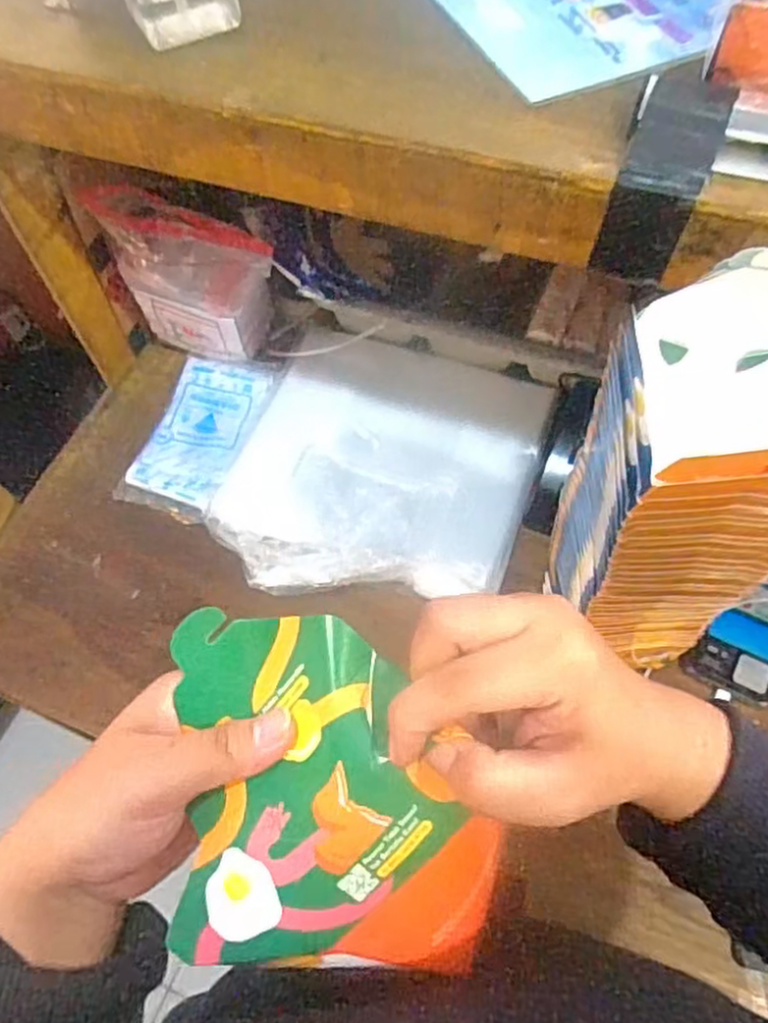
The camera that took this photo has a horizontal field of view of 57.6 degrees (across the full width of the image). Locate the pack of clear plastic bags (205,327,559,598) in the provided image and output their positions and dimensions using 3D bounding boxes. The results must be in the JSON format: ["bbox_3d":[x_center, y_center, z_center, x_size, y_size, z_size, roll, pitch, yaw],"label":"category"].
[{"bbox_3d":[-0.002,-0.048,0.760,0.312,0.032,0.313,17,62,12],"label":"pack of clear plastic bags"}]

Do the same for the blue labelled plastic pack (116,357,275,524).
[{"bbox_3d":[-0.210,-0.088,0.790,0.105,0.020,0.197,16,62,12],"label":"blue labelled plastic pack"}]

